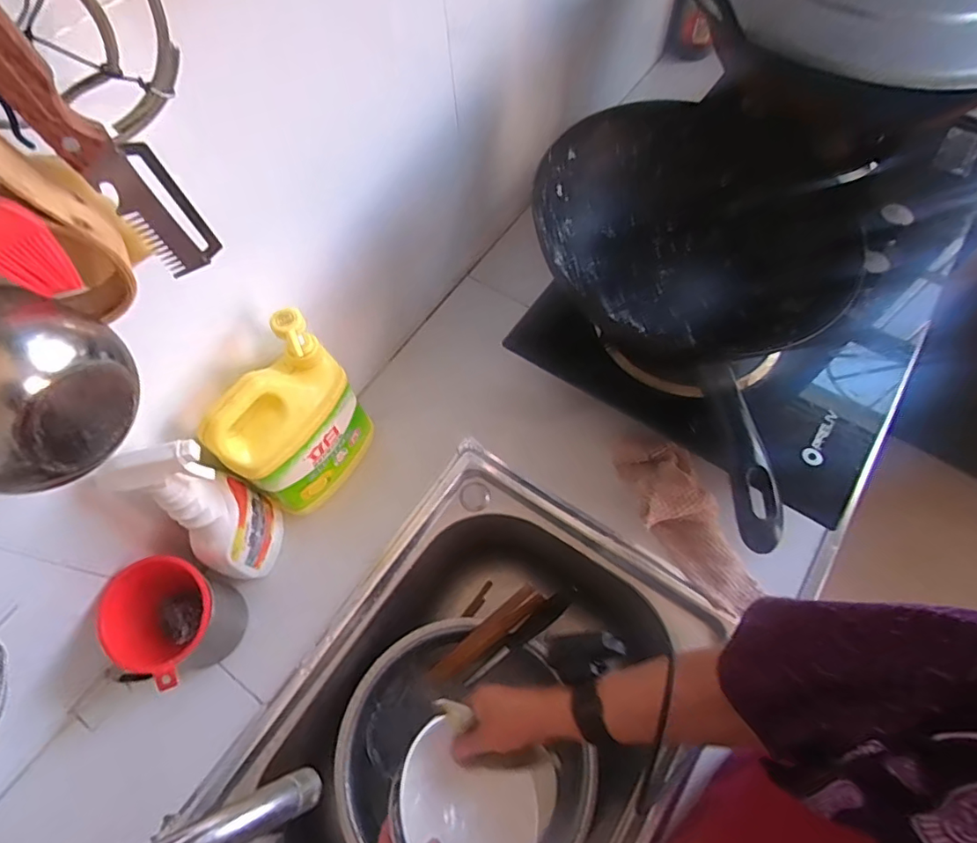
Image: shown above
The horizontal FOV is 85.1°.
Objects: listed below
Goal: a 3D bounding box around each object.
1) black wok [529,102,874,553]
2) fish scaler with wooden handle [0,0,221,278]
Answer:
[{"bbox_3d":[0.226,-0.134,0.520,0.270,0.108,0.453,-20,64,-7],"label":"black wok"},{"bbox_3d":[-0.198,-0.149,0.254,0.042,0.193,0.023,-34,67,-13],"label":"fish scaler with wooden handle"}]

